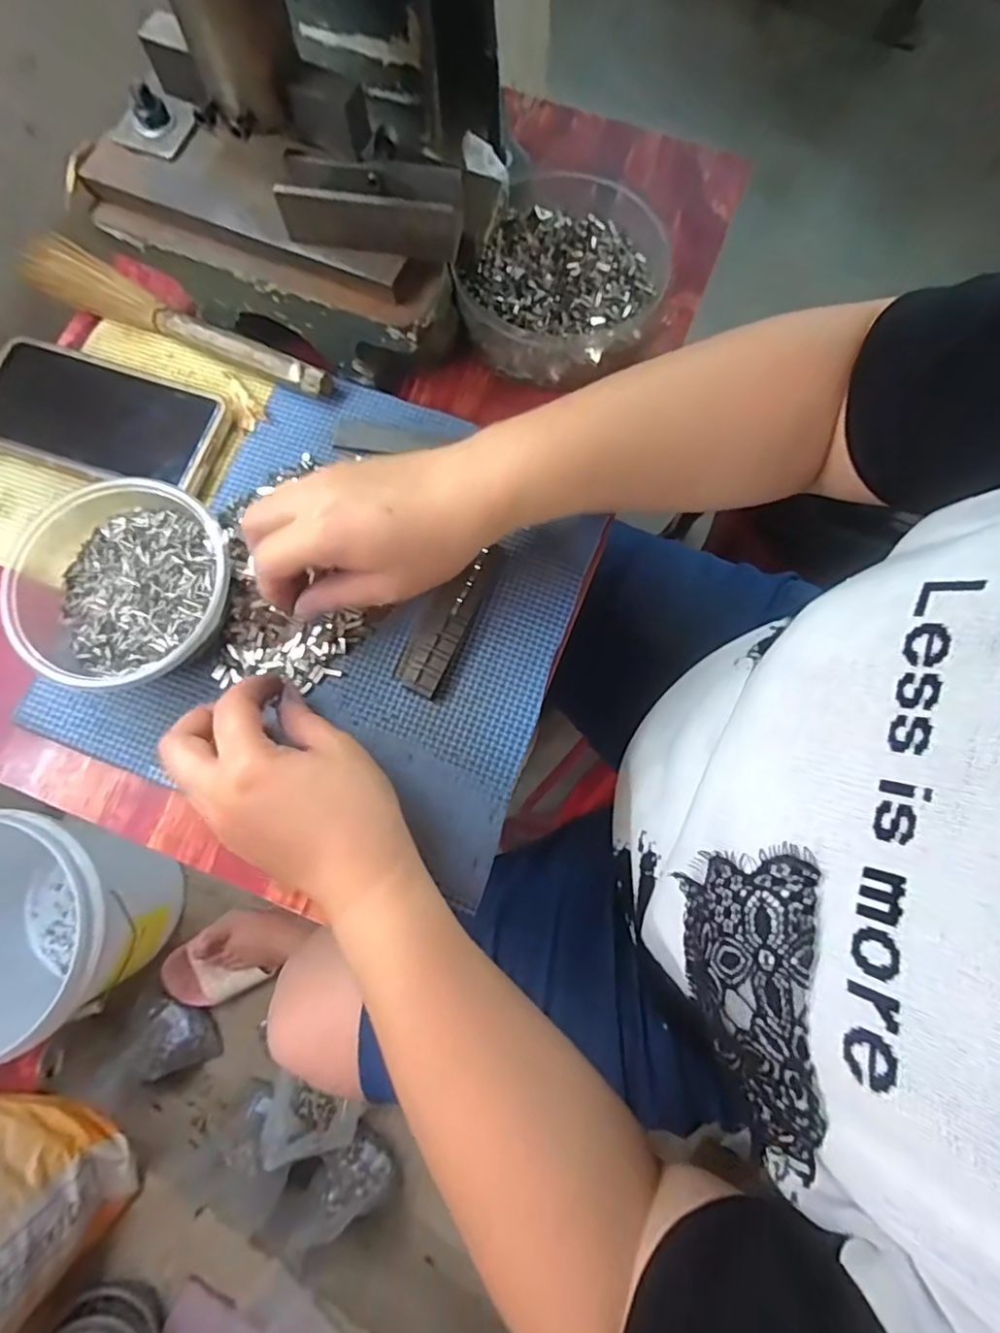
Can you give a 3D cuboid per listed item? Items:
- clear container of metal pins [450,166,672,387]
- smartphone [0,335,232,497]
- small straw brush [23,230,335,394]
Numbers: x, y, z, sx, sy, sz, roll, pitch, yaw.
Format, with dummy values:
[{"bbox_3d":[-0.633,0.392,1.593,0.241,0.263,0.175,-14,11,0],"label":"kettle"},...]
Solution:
[{"bbox_3d":[0.041,-0.255,0.387,0.120,0.052,0.136,30,77,7],"label":"clear container of metal pins"},{"bbox_3d":[-0.248,-0.156,0.377,0.150,0.015,0.075,17,76,4],"label":"smartphone"},{"bbox_3d":[-0.212,-0.223,0.390,0.226,0.019,0.035,29,77,7],"label":"small straw brush"}]

